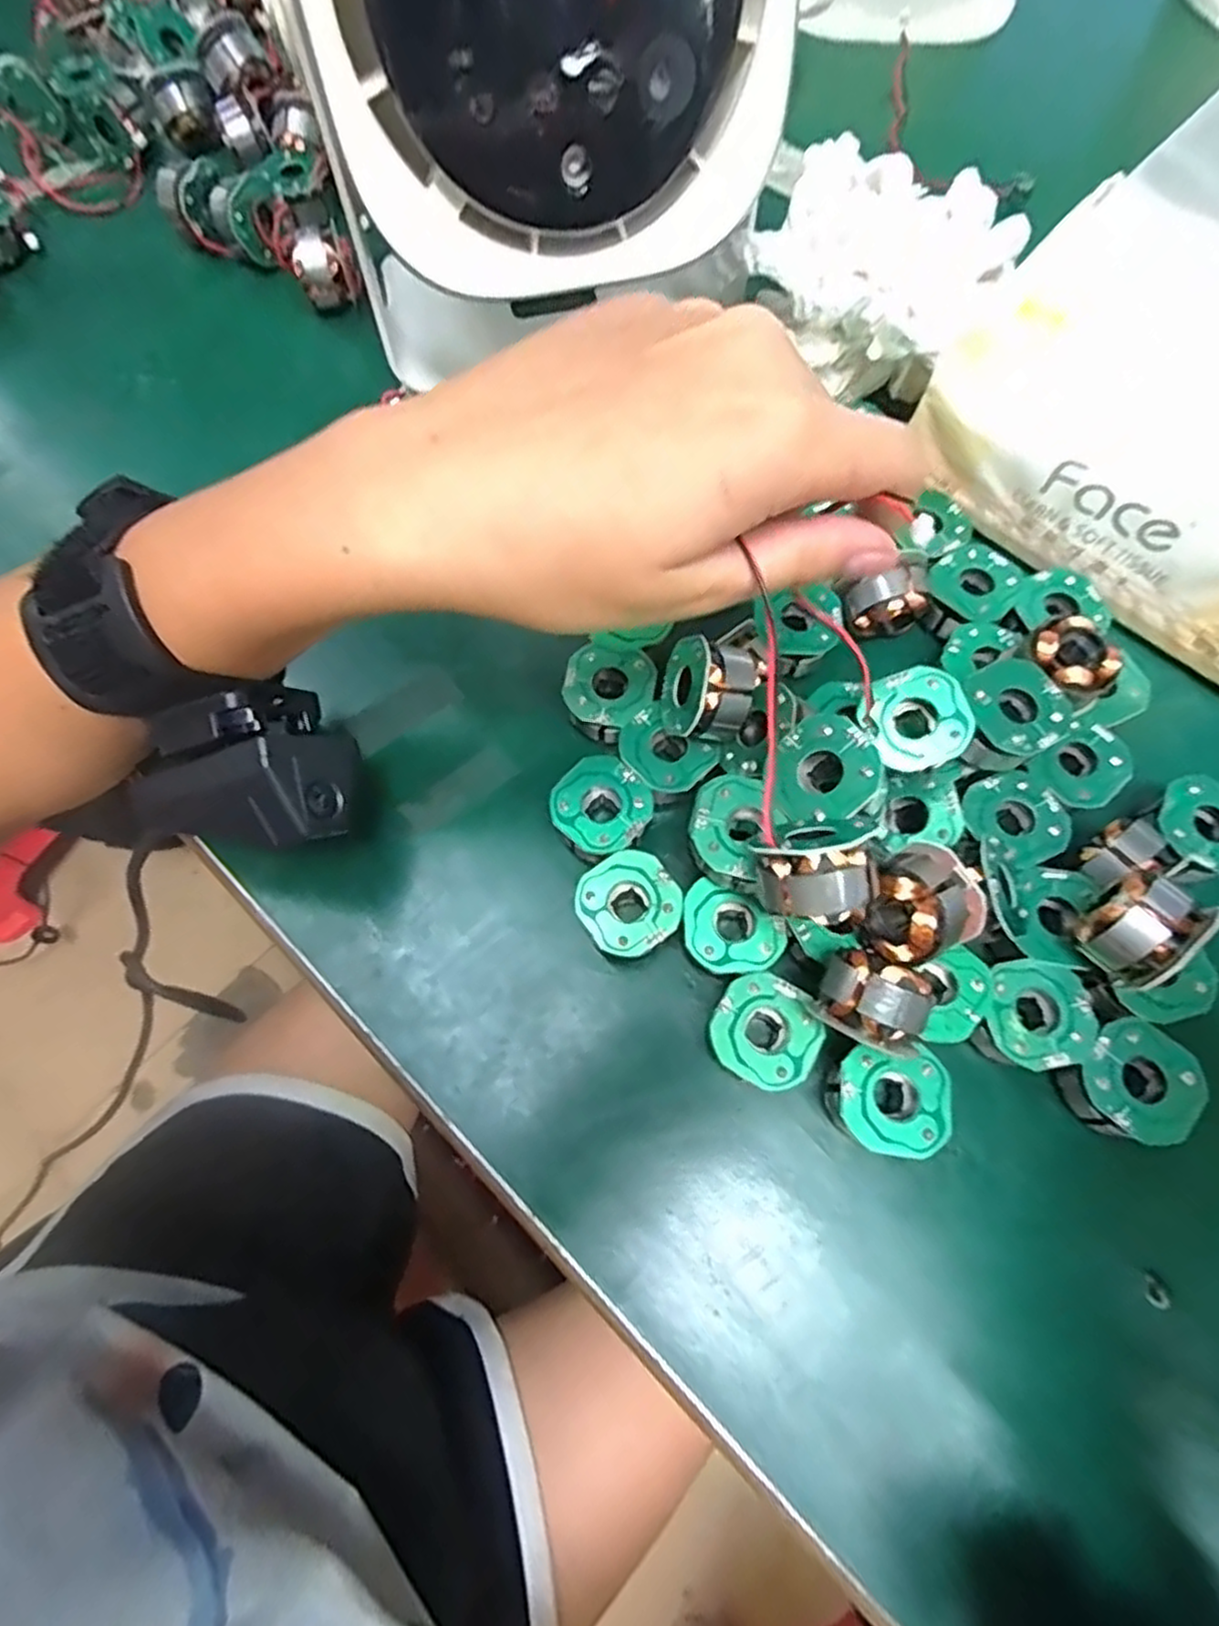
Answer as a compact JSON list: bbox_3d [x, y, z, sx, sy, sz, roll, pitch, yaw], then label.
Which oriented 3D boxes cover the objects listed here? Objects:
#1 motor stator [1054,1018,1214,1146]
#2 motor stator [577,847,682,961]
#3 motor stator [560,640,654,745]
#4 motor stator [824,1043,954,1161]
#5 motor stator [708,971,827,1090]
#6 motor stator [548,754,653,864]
[{"bbox_3d":[0.150,0.078,0.213,0.032,0.022,0.030,0,70,1],"label":"motor stator"},{"bbox_3d":[0.006,0.030,0.231,0.030,0.021,0.030,0,70,1],"label":"motor stator"},{"bbox_3d":[0.000,-0.041,0.254,0.030,0.016,0.031,6,71,3],"label":"motor stator"},{"bbox_3d":[0.079,0.083,0.212,0.032,0.023,0.028,2,70,2],"label":"motor stator"},{"bbox_3d":[0.046,0.065,0.219,0.030,0.024,0.030,0,70,1],"label":"motor stator"},{"bbox_3d":[-0.003,0.001,0.242,0.031,0.023,0.030,0,70,1],"label":"motor stator"}]

